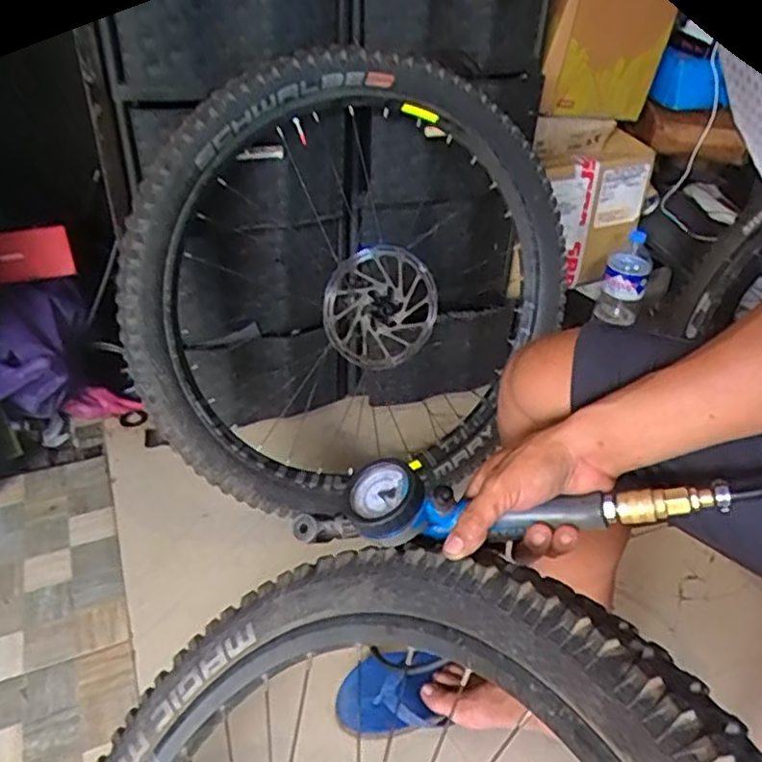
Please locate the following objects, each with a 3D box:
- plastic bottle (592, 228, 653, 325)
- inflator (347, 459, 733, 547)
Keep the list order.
[{"bbox_3d":[0.493,-0.196,1.376,0.088,0.192,0.090,16,39,17],"label":"plastic bottle"},{"bbox_3d":[0.107,0.095,0.498,0.267,0.047,0.056,-2,34,16],"label":"inflator"}]

